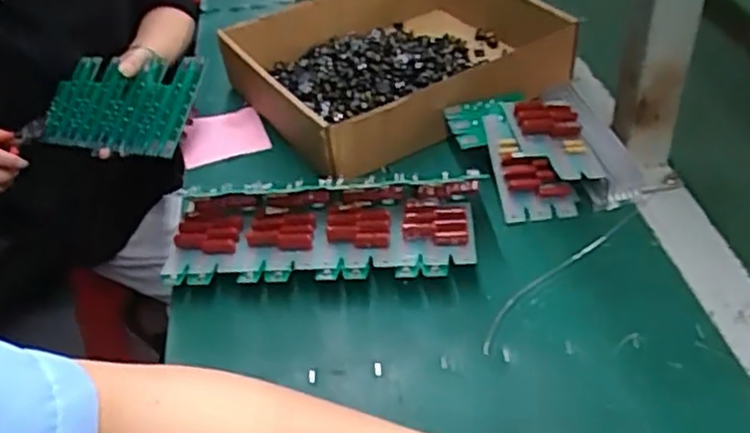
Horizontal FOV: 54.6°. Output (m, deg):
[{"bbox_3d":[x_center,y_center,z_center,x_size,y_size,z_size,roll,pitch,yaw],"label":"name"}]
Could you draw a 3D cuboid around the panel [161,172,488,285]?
[{"bbox_3d":[-0.044,0.008,0.574,0.241,0.032,0.085,-2,64,4],"label":"panel"}]

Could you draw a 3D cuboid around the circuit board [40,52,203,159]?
[{"bbox_3d":[-0.269,-0.116,0.760,0.208,0.014,0.100,9,78,31],"label":"circuit board"}]

